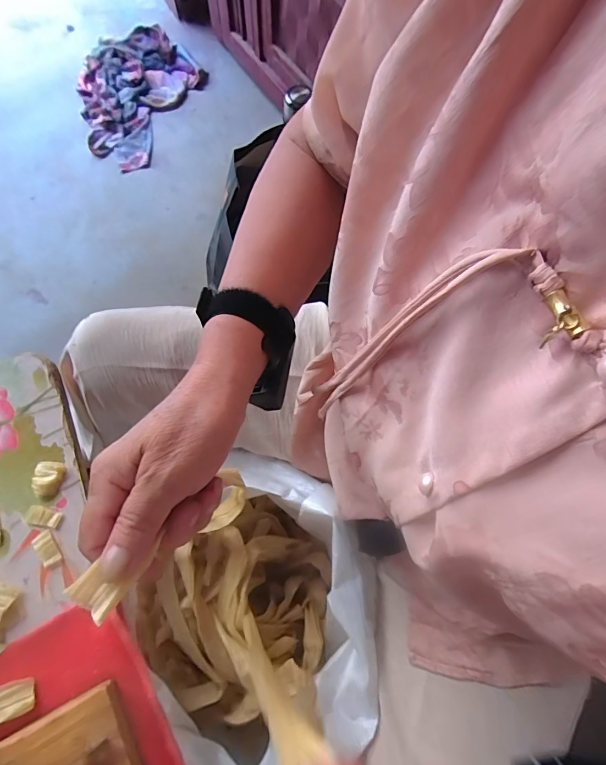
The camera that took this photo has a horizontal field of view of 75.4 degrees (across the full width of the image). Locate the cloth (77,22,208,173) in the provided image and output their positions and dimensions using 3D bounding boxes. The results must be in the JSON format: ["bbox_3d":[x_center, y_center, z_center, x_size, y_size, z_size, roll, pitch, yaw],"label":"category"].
[{"bbox_3d":[-0.442,-0.759,1.031,0.289,0.106,0.440,25,72,7],"label":"cloth"}]

